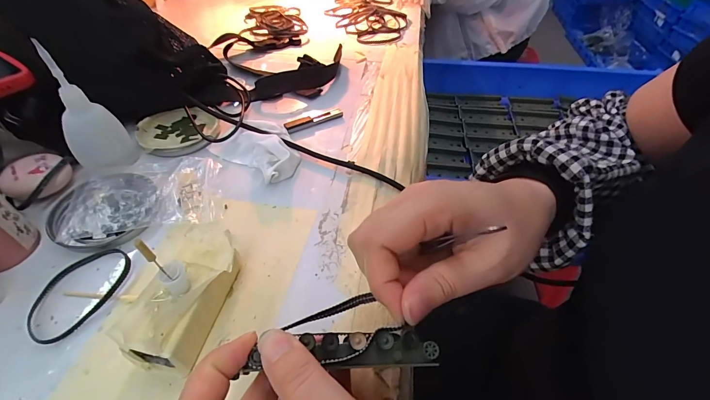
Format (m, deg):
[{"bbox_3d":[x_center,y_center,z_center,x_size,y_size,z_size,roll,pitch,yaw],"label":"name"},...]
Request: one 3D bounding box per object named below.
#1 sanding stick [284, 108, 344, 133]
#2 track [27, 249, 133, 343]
[{"bbox_3d":[-0.046,-0.089,0.379,0.069,0.009,0.014,-25,53,-23],"label":"sanding stick"},{"bbox_3d":[-0.191,0.062,0.237,0.046,0.004,0.068,28,52,22],"label":"track"}]

